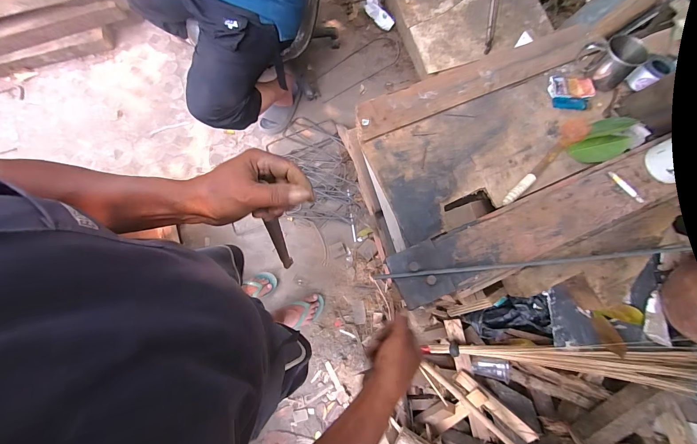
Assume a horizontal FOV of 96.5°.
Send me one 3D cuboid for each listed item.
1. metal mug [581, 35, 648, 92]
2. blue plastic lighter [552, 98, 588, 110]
[{"bbox_3d":[0.565,-0.352,0.673,0.076,0.071,0.105,-37,80,-7],"label":"metal mug"},{"bbox_3d":[0.487,-0.259,0.679,0.076,0.015,0.021,3,78,1],"label":"blue plastic lighter"}]

